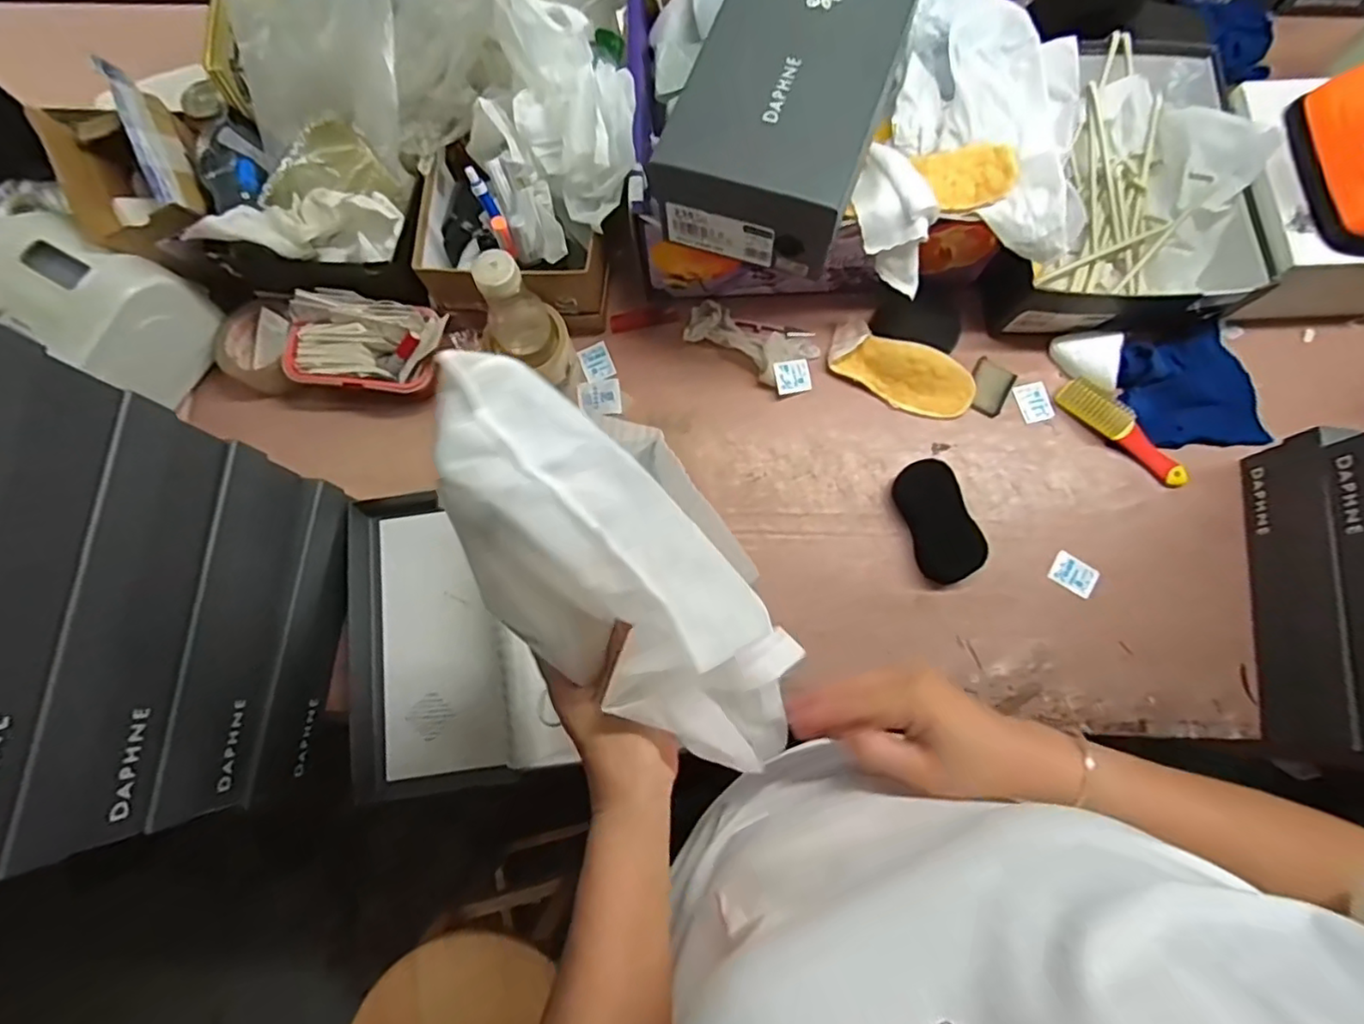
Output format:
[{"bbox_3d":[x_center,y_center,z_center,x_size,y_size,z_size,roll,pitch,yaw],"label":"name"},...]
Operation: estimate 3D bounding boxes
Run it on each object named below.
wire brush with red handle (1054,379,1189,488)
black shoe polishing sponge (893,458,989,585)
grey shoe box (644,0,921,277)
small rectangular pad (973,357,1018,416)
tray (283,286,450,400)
[{"bbox_3d":[0.492,-0.091,0.691,0.158,0.025,0.035,40,81,9],"label":"wire brush with red handle"},{"bbox_3d":[0.274,0.009,0.671,0.059,0.034,0.128,-17,77,-3],"label":"black shoe polishing sponge"},{"bbox_3d":[0.104,-0.384,0.571,0.168,0.087,0.300,22,79,6],"label":"grey shoe box"},{"bbox_3d":[0.353,-0.144,0.717,0.043,0.007,0.065,27,79,7],"label":"small rectangular pad"},{"bbox_3d":[-0.348,-0.183,0.693,0.178,0.065,0.102,6,77,2],"label":"tray"}]

